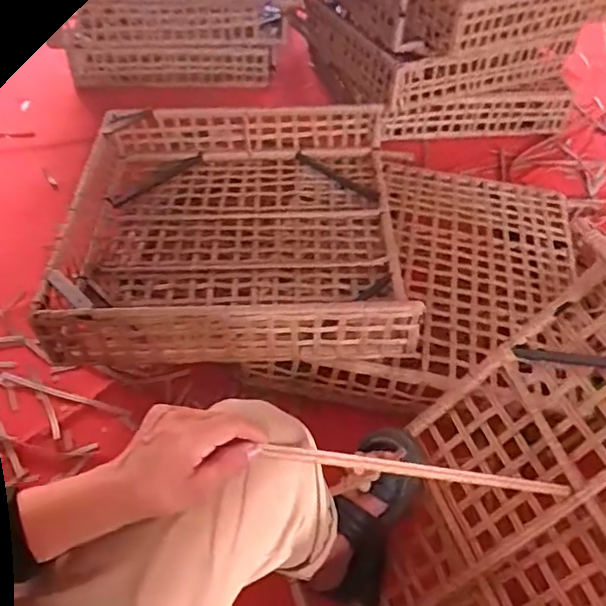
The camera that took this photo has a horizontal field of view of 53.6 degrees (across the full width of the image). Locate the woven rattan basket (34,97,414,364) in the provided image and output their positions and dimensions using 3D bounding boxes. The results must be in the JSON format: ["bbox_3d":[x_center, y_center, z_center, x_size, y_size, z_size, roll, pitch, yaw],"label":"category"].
[{"bbox_3d":[-0.133,-0.147,1.110,0.606,0.175,0.541,-1,48,-4],"label":"woven rattan basket"}]

